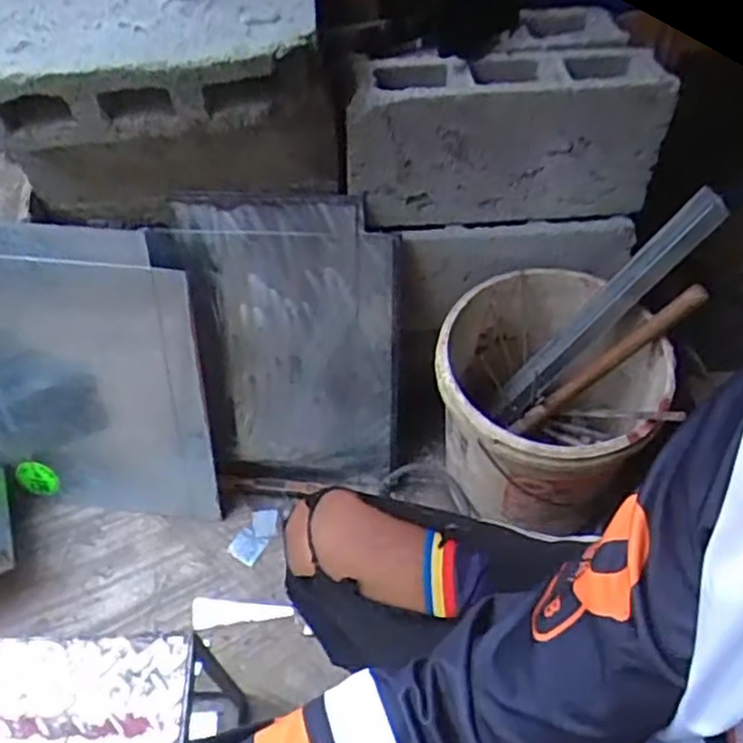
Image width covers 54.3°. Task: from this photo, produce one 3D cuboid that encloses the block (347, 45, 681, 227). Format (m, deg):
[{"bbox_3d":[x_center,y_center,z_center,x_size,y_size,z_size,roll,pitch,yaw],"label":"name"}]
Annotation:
[{"bbox_3d":[0.168,-0.310,0.955,0.391,0.198,0.118,-6,54,-2],"label":"block"}]

